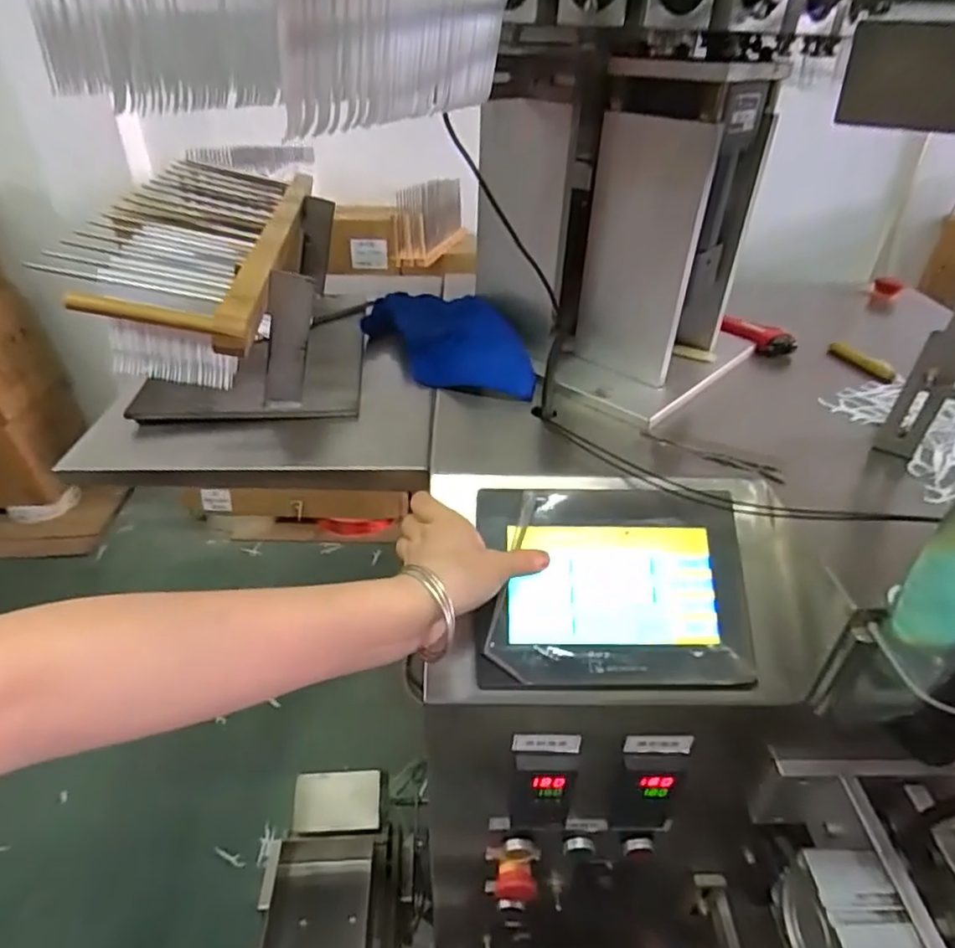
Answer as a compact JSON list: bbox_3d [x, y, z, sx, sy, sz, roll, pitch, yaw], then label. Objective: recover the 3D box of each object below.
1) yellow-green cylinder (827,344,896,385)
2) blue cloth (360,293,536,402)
[{"bbox_3d":[0.422,-0.125,0.666,0.021,0.016,0.084,-10,37,-16],"label":"yellow-green cylinder"},{"bbox_3d":[-0.039,-0.146,0.640,0.107,0.053,0.241,-15,38,-21],"label":"blue cloth"}]

